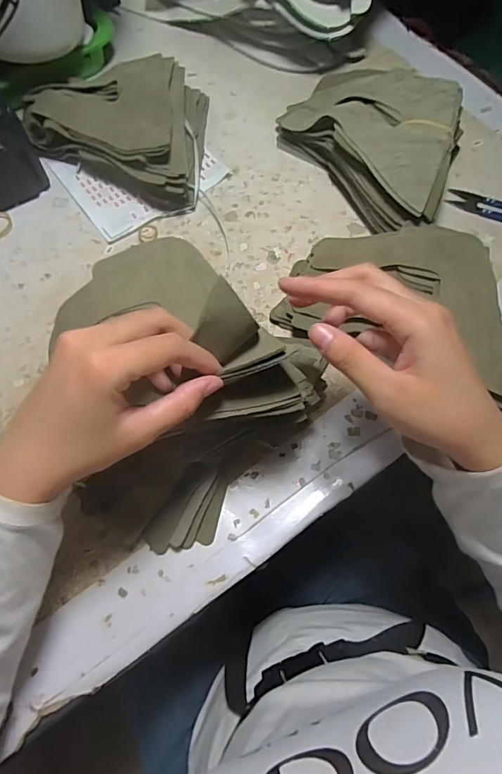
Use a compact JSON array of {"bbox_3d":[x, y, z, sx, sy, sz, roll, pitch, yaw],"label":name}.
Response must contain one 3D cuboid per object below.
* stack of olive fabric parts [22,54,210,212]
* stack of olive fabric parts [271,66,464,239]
[{"bbox_3d":[-0.136,-0.259,0.444,0.173,0.057,0.153,5,70,2],"label":"stack of olive fabric parts"},{"bbox_3d":[0.136,-0.245,0.435,0.134,0.067,0.201,-33,73,-11],"label":"stack of olive fabric parts"}]

